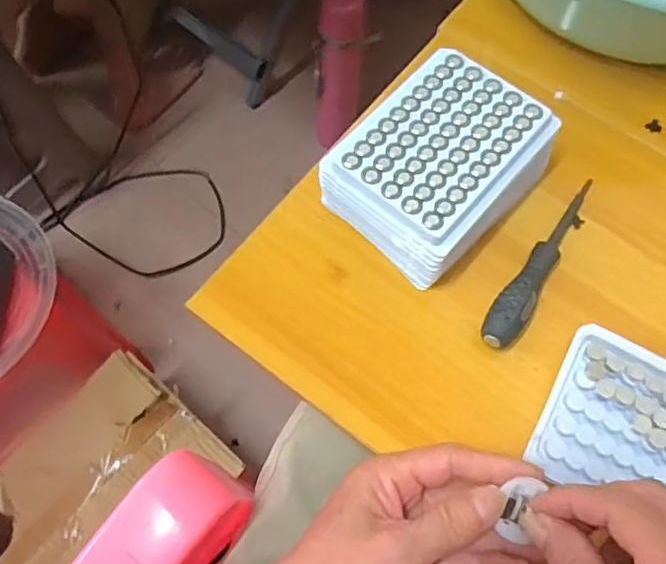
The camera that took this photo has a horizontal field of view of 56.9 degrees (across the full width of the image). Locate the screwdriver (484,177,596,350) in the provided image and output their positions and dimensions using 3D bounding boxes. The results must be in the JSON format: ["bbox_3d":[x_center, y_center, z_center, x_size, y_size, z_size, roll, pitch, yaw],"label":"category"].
[{"bbox_3d":[0.139,-0.014,0.397,0.023,0.019,0.142,36,71,13],"label":"screwdriver"}]

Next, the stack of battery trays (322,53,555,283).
[{"bbox_3d":[0.067,-0.075,0.402,0.097,0.058,0.129,42,72,15],"label":"stack of battery trays"}]

